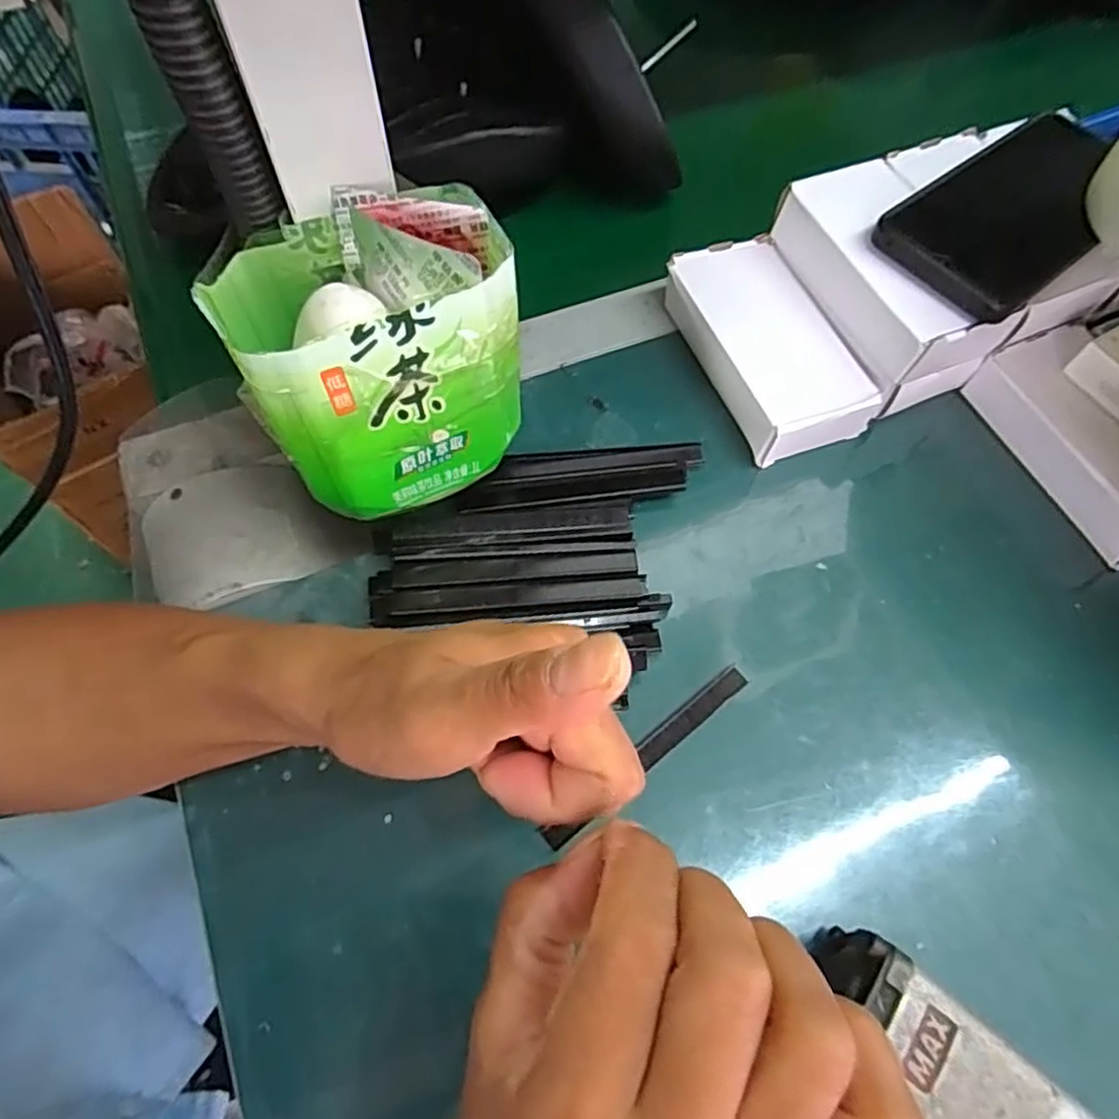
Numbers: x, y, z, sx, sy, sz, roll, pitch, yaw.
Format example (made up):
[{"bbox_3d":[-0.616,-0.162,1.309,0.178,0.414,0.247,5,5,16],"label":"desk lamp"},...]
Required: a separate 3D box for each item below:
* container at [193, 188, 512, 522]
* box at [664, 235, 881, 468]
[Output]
[{"bbox_3d":[-0.072,-0.082,0.274,0.109,0.087,0.083,-23,67,-13],"label":"container"},{"bbox_3d":[0.112,-0.118,0.380,0.071,0.031,0.124,-19,66,-11],"label":"box"}]

